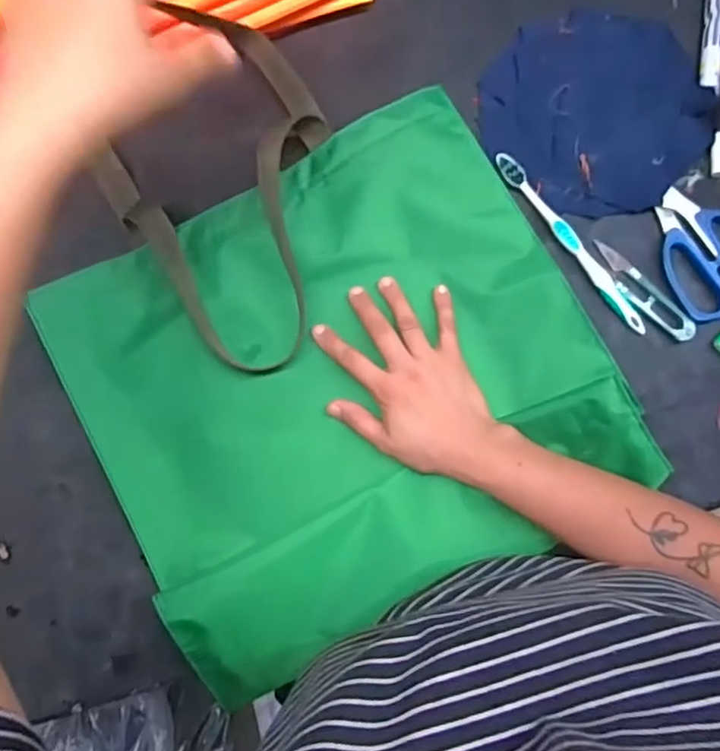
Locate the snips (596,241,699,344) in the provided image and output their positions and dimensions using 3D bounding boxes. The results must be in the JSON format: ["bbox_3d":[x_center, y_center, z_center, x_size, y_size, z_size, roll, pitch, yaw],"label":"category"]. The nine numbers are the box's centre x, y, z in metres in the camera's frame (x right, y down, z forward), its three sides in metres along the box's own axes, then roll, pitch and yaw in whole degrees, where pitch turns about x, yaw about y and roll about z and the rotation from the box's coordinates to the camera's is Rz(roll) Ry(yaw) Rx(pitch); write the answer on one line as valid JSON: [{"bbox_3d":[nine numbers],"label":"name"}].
[{"bbox_3d":[0.220,-0.065,0.469,0.023,0.004,0.101,-42,84,-1],"label":"snips"}]

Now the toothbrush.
[{"bbox_3d":[0.166,-0.106,0.474,0.017,0.009,0.179,-35,84,0],"label":"toothbrush"}]

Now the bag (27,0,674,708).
[{"bbox_3d":[-0.033,-0.027,0.470,0.369,0.063,0.425,-26,84,1],"label":"bag"}]

